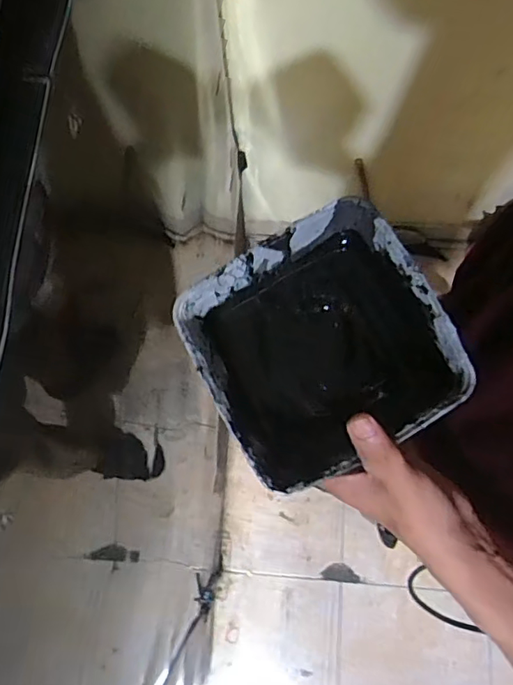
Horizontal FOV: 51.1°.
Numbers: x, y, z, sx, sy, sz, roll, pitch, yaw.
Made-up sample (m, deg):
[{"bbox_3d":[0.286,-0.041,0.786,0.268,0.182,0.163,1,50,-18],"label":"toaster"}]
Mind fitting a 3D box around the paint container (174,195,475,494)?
[{"bbox_3d":[0.045,0.008,0.393,0.163,0.104,0.156,-27,77,-5],"label":"paint container"}]

